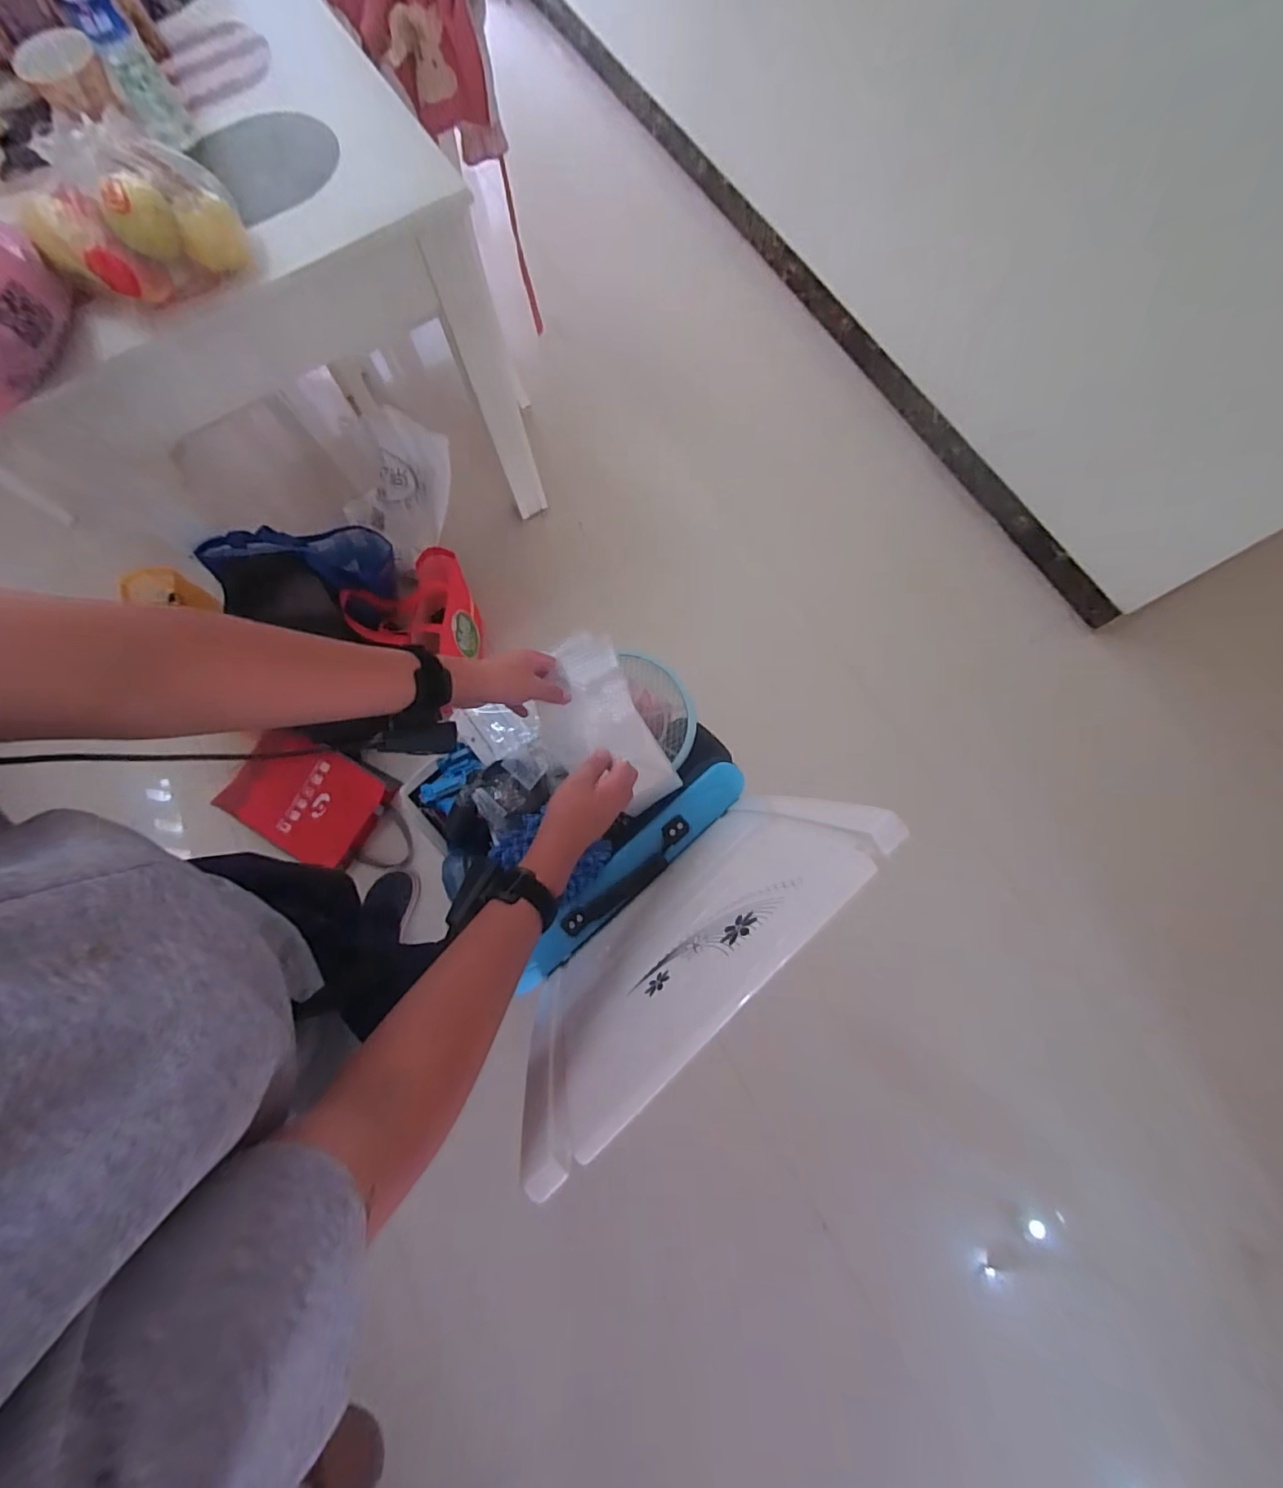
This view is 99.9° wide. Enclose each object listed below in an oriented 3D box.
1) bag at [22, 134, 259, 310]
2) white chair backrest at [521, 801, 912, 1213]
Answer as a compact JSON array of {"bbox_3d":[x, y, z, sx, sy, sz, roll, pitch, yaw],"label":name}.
[{"bbox_3d":[-0.706,-0.727,0.761,0.247,0.121,0.157,-43,79,-8],"label":"bag"},{"bbox_3d":[0.034,0.194,0.573,0.375,0.398,0.031,-42,92,-8],"label":"white chair backrest"}]

